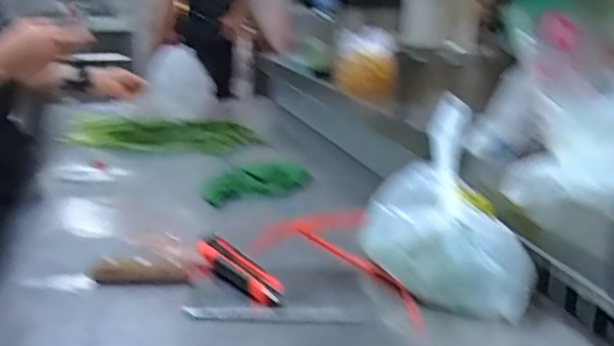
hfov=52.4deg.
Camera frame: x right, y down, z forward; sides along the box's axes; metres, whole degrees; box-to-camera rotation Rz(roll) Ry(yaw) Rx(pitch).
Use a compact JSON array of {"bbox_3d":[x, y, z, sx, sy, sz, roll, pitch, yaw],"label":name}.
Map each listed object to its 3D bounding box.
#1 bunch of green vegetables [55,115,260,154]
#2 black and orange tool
[{"bbox_3d":[-0.309,-0.085,1.354,0.401,0.058,0.096,1,18,-1],"label":"bunch of green vegetables"},{"bbox_3d":[-0.076,0.111,0.705,0.040,0.025,0.153,-12,22,-34],"label":"black and orange tool"}]

